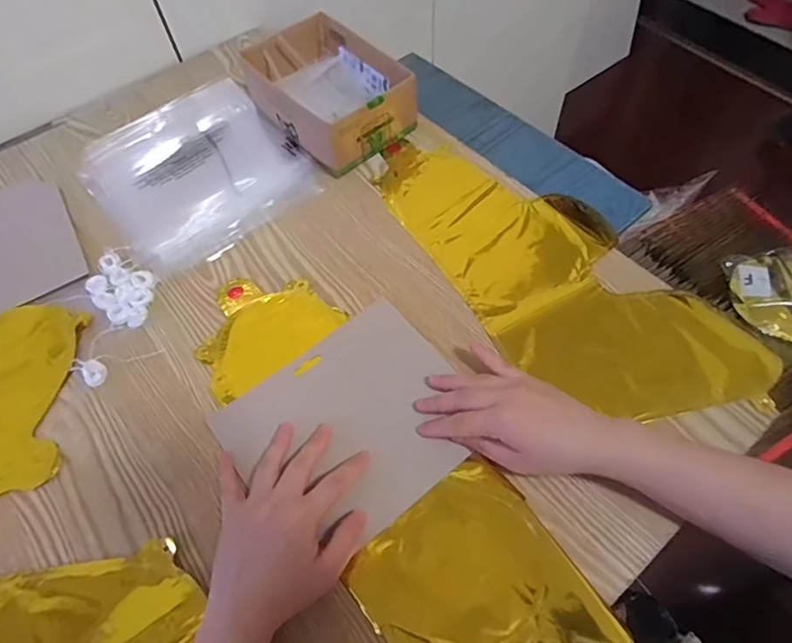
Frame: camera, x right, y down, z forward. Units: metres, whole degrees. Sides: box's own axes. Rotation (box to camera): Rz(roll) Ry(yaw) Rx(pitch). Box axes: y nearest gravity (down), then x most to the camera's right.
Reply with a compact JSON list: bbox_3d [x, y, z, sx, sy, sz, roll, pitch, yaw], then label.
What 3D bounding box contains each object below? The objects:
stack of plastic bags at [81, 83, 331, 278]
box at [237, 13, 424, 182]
[{"bbox_3d":[-0.236,-0.180,0.609,0.213,0.009,0.260,-37,64,-17],"label":"stack of plastic bags"},{"bbox_3d":[-0.078,-0.266,0.606,0.124,0.067,0.180,-38,64,-18],"label":"box"}]

